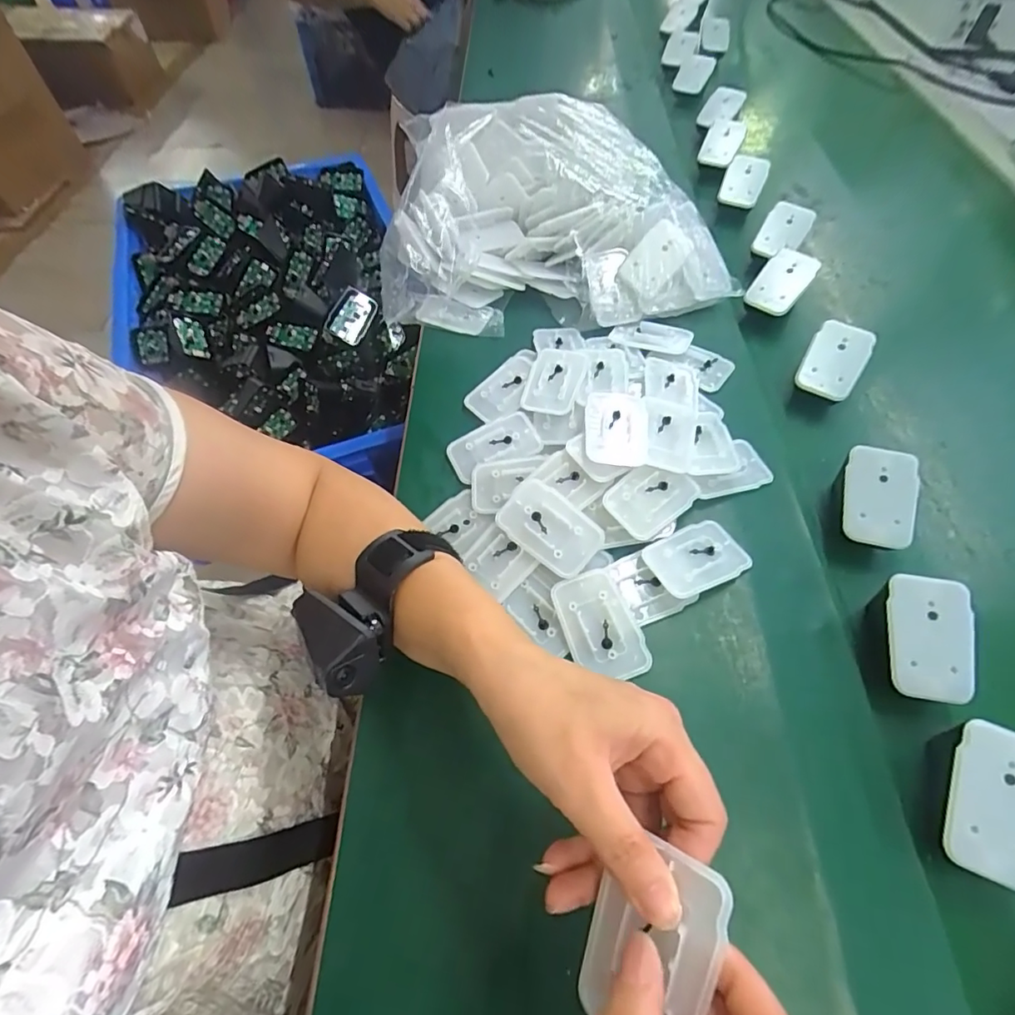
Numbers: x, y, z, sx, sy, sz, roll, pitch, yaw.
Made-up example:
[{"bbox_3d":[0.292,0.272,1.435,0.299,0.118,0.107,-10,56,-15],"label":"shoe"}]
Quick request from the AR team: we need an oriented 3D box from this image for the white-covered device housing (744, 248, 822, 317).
[{"bbox_3d":[0.253,-0.208,0.478,0.042,0.013,0.066,38,90,3],"label":"white-covered device housing"}]

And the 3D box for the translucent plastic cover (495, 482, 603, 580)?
[{"bbox_3d":[0.028,0.012,0.353,0.071,0.013,0.044,39,65,20],"label":"translucent plastic cover"}]

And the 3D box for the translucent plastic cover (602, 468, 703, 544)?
[{"bbox_3d":[0.101,-0.007,0.361,0.062,0.006,0.045,-39,84,-19],"label":"translucent plastic cover"}]

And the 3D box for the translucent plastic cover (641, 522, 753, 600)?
[{"bbox_3d":[0.126,0.033,0.344,0.063,0.009,0.043,-23,62,-15],"label":"translucent plastic cover"}]

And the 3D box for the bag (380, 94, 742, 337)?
[{"bbox_3d":[0.029,-0.313,0.523,0.314,0.098,0.298,-6,59,-5],"label":"bag"}]

